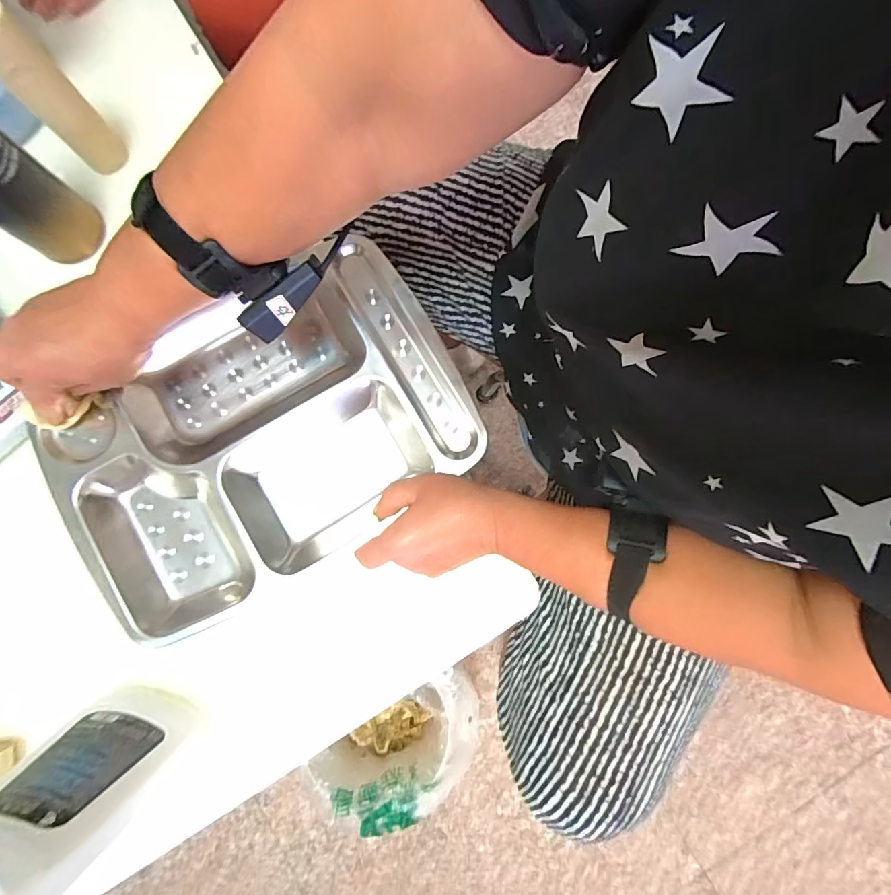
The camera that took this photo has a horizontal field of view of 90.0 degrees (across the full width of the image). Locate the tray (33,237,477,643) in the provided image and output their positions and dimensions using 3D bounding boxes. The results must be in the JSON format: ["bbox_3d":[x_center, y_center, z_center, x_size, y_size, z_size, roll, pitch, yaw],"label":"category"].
[{"bbox_3d":[-0.155,-0.013,0.387,0.333,0.039,0.239,-29,81,-5],"label":"tray"}]

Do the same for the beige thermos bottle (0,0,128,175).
[{"bbox_3d":[-0.325,-0.288,0.366,0.032,0.129,0.041,43,88,2],"label":"beige thermos bottle"}]

